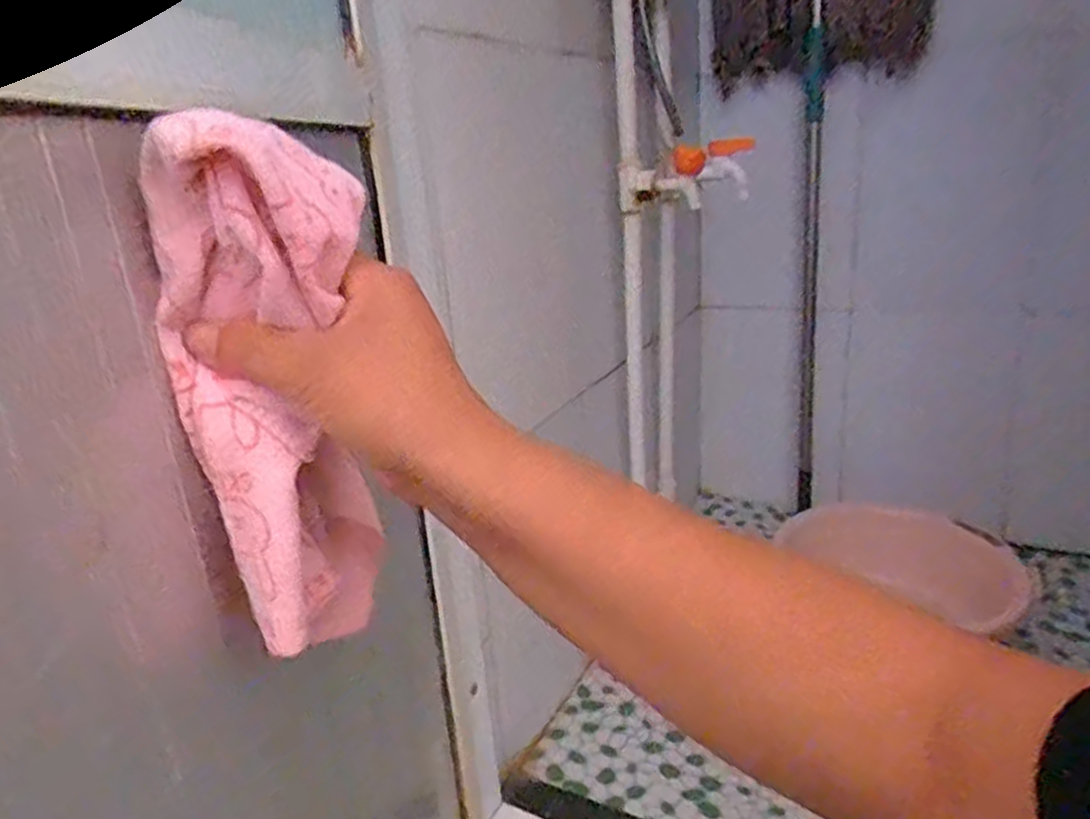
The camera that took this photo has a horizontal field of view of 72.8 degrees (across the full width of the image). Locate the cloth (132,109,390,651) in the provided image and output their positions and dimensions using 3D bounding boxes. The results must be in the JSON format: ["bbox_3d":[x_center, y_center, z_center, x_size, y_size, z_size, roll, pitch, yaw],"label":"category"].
[{"bbox_3d":[-0.104,-0.004,0.284,0.070,0.201,0.040,-7,18,-9],"label":"cloth"}]

